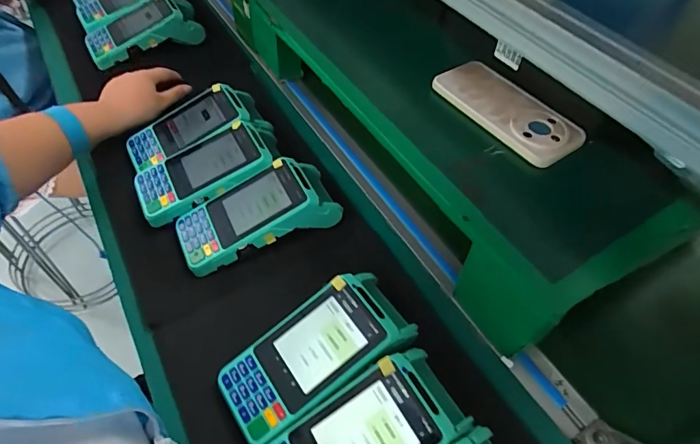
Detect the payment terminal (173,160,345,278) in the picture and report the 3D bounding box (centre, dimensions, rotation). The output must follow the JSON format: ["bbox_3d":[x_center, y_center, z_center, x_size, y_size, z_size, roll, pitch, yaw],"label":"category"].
[{"bbox_3d":[-0.100,-0.007,0.466,0.169,0.068,0.079,-19,57,-19],"label":"payment terminal"}]

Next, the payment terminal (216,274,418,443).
[{"bbox_3d":[-0.029,0.118,0.380,0.167,0.051,0.079,-34,62,-11],"label":"payment terminal"}]

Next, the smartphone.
[{"bbox_3d":[0.170,-0.122,0.464,0.077,0.014,0.162,-29,60,-24],"label":"smartphone"}]

